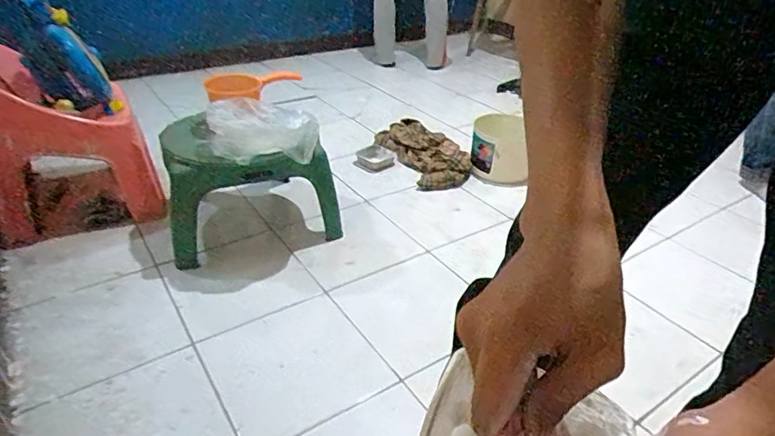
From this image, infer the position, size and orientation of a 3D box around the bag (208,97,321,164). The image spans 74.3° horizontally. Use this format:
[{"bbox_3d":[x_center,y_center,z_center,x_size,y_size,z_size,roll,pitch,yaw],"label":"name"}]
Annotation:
[{"bbox_3d":[-0.282,-0.206,1.169,0.235,0.108,0.162,-5,34,-11],"label":"bag"}]

